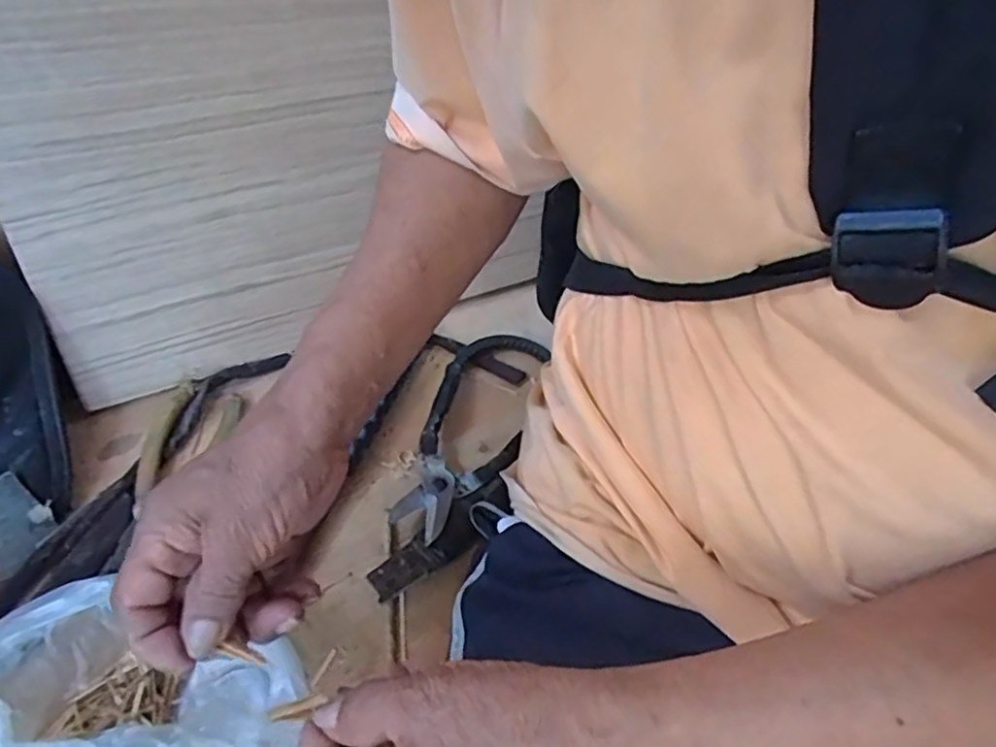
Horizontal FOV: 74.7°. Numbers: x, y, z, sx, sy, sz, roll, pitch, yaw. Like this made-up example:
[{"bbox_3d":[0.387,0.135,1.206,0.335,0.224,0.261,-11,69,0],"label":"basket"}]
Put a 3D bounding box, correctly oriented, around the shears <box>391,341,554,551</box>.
[{"bbox_3d":[-0.018,0.041,0.510,0.075,0.021,0.208,18,47,5],"label":"shears"}]

